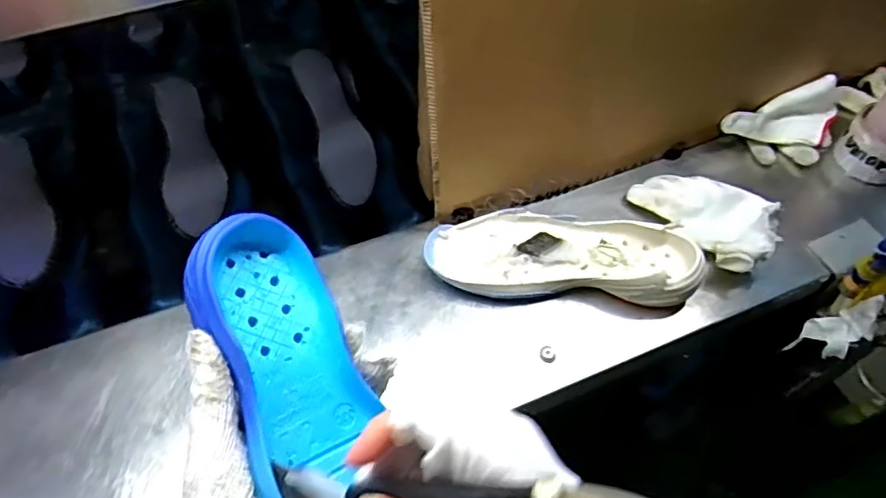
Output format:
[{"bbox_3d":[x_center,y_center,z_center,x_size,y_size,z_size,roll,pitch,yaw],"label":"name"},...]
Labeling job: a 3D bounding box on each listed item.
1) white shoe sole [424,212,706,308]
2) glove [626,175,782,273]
[{"bbox_3d":[0.124,0.005,0.650,0.282,0.045,0.103,4,57,0],"label":"white shoe sole"},{"bbox_3d":[0.307,-0.046,0.687,0.112,0.048,0.156,-30,63,-20],"label":"glove"}]

